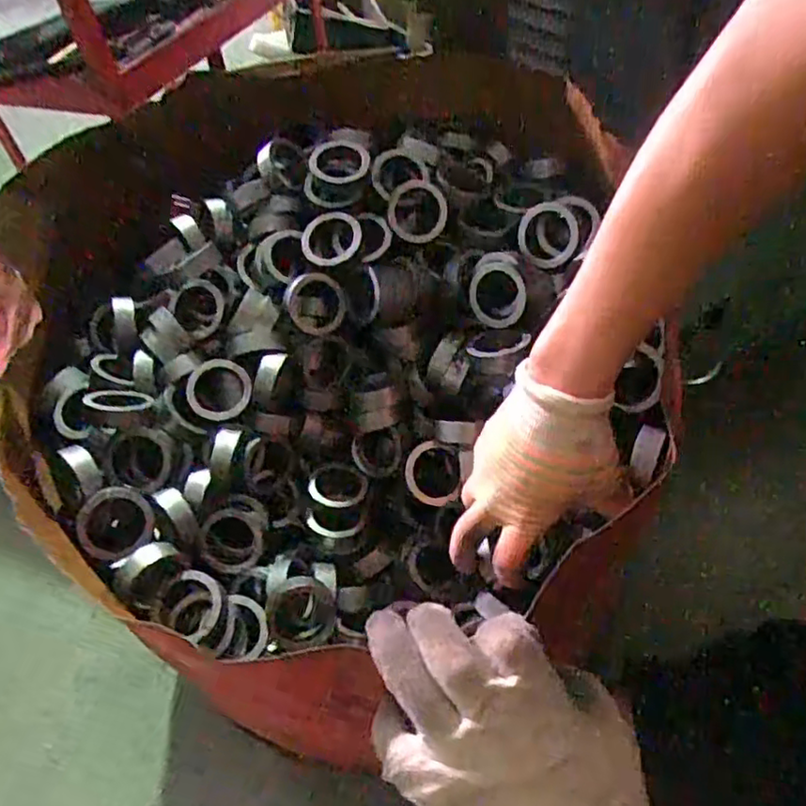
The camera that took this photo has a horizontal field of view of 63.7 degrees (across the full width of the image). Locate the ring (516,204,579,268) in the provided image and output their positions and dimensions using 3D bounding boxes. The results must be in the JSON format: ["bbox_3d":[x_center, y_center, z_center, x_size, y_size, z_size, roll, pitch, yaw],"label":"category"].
[{"bbox_3d":[0.123,-0.143,0.553,0.051,0.013,0.053,1,93,22],"label":"ring"}]

